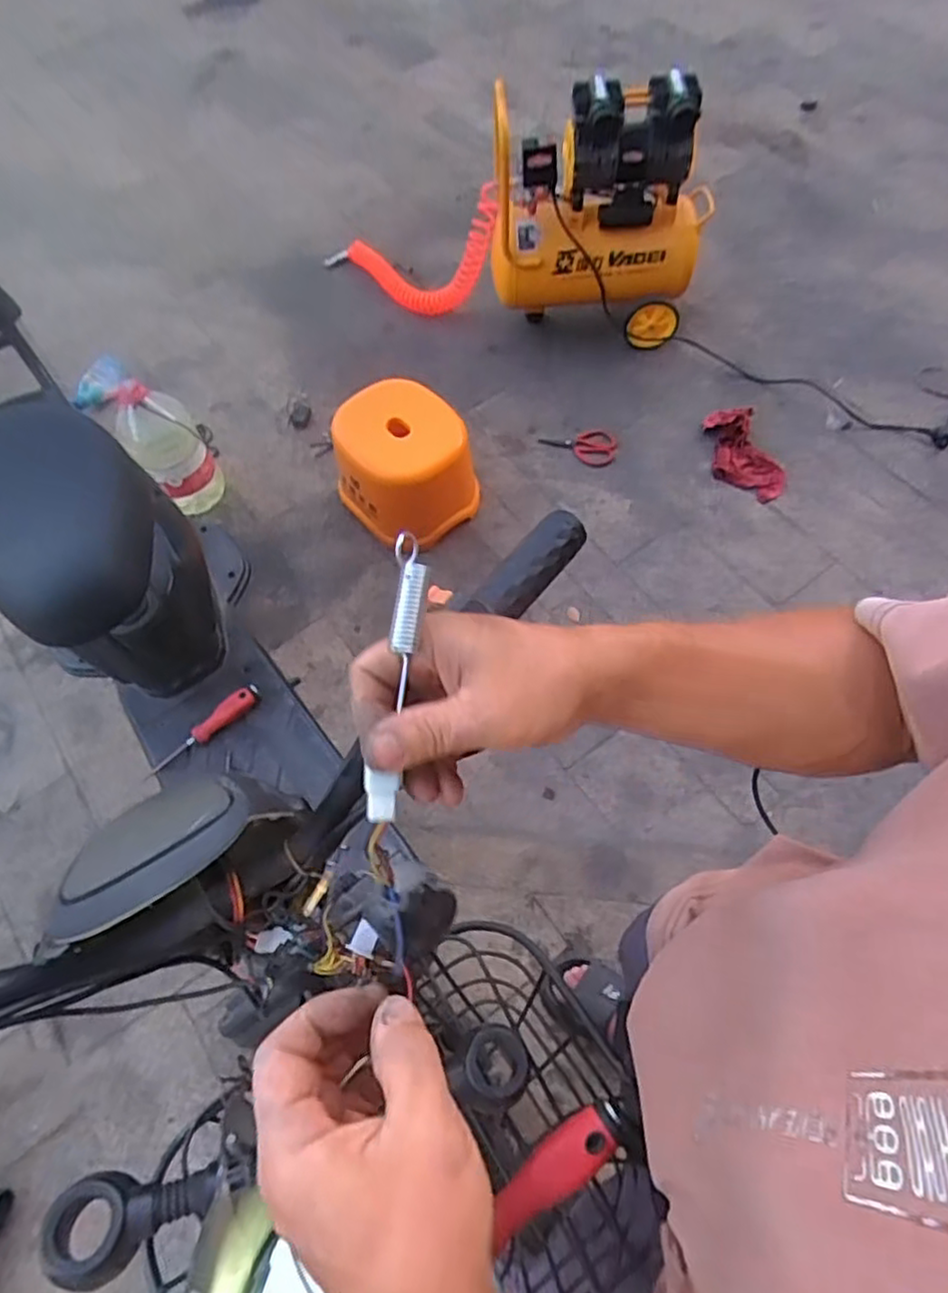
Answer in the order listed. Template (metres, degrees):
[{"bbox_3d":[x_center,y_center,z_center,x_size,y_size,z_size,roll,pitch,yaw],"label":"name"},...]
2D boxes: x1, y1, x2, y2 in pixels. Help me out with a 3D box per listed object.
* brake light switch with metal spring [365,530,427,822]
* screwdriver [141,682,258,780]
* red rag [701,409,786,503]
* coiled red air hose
[{"bbox_3d":[-0.034,0.013,0.297,0.014,0.006,0.124,8,91,6],"label":"brake light switch with metal spring"},{"bbox_3d":[-0.409,0.124,1.029,0.194,0.033,0.034,-34,68,-14],"label":"screwdriver"},{"bbox_3d":[0.630,-0.457,1.592,0.152,0.061,0.245,-9,64,-3],"label":"red rag"},{"bbox_3d":[-0.133,-0.937,1.682,0.577,0.229,0.089,16,62,40],"label":"coiled red air hose"}]

